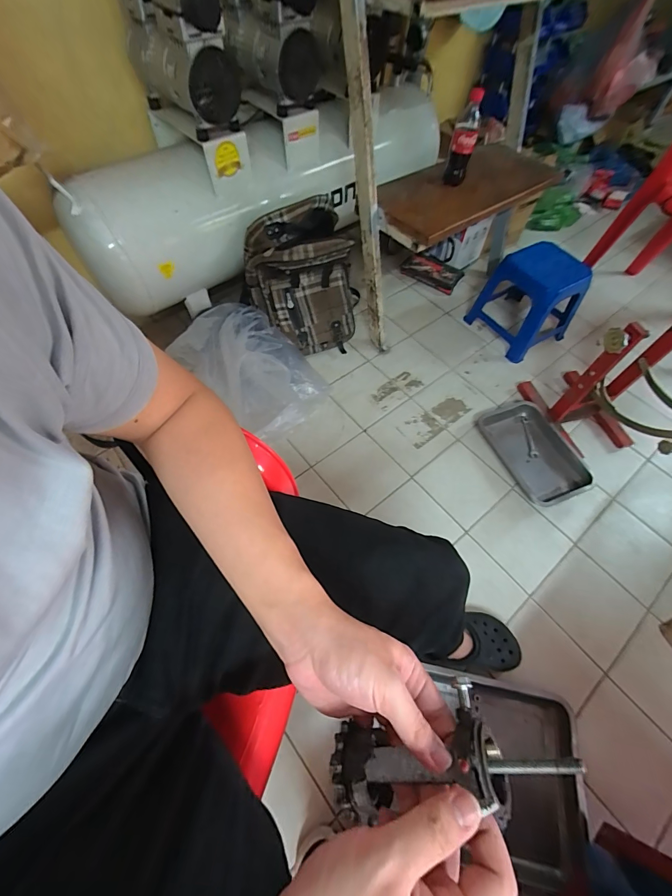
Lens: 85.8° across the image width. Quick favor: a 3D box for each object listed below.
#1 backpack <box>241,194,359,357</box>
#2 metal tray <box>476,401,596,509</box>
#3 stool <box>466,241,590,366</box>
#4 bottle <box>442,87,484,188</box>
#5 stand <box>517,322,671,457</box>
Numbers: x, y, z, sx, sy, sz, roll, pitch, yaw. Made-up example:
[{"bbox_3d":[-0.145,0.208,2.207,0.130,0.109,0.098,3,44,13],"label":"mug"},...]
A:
[{"bbox_3d":[-0.097,-0.471,1.058,0.303,0.344,0.195,-21,63,-14],"label":"backpack"},{"bbox_3d":[0.559,0.008,1.029,0.195,0.042,0.317,-21,62,-9],"label":"metal tray"},{"bbox_3d":[0.608,-0.481,1.152,0.221,0.248,0.259,-29,65,-18],"label":"stool"},{"bbox_3d":[0.321,-0.770,0.916,0.059,0.197,0.061,13,60,5],"label":"bottle"},{"bbox_3d":[0.739,-0.145,0.922,0.237,0.360,0.413,-25,63,-15],"label":"stand"}]

